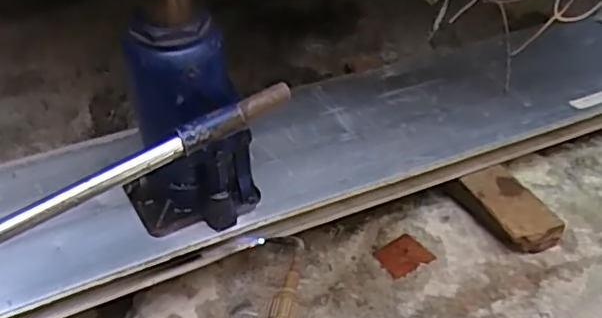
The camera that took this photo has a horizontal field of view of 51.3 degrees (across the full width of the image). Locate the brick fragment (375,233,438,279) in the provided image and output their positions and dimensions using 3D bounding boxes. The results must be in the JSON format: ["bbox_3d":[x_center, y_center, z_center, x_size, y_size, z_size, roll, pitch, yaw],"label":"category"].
[{"bbox_3d":[0.119,0.113,0.735,0.057,0.004,0.051,-25,44,-23],"label":"brick fragment"}]

